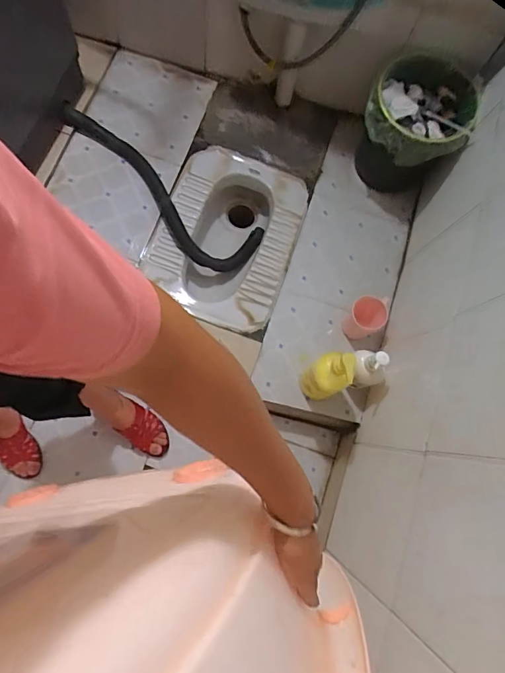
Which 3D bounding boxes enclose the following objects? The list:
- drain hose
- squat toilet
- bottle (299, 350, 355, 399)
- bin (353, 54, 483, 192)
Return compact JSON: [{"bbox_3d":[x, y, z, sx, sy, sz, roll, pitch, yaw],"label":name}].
[{"bbox_3d":[-0.280,-0.396,1.193,0.649,0.103,0.195,31,76,3],"label":"drain hose"},{"bbox_3d":[-0.070,-0.271,1.224,0.361,0.218,0.451,19,75,0],"label":"squat toilet"},{"bbox_3d":[0.161,0.090,0.931,0.085,0.240,0.083,1,76,-5],"label":"bottle"},{"bbox_3d":[0.390,-0.527,1.091,0.237,0.280,0.215,21,75,0],"label":"bin"}]

